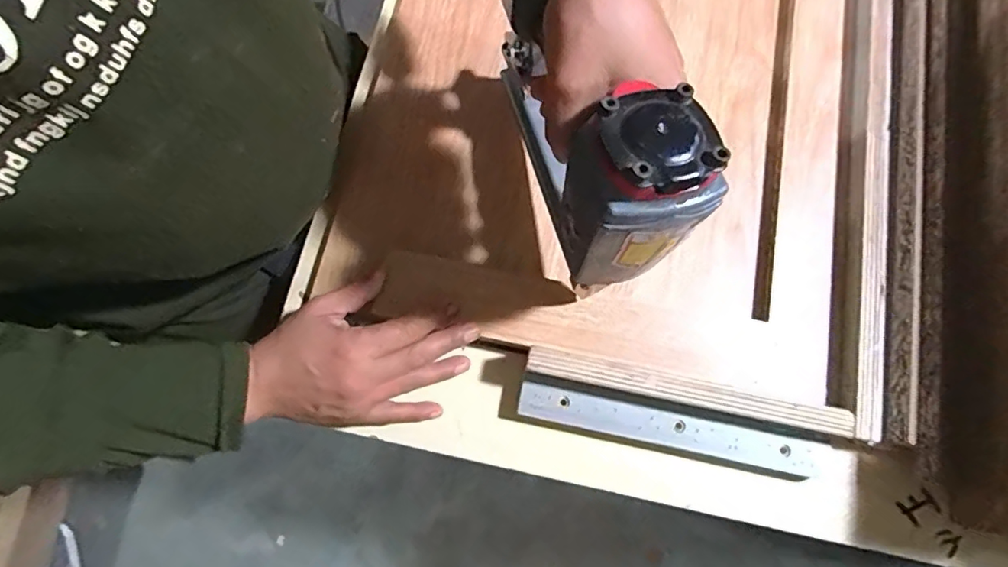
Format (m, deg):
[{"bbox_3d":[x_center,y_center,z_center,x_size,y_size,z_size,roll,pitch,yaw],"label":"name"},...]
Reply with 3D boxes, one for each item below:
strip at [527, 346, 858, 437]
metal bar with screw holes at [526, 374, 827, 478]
[{"bbox_3d":[0.124,0.075,0.366,0.215,0.024,0.020,11,76,3],"label":"strip"},{"bbox_3d":[0.119,0.101,0.375,0.214,0.007,0.032,12,76,3],"label":"metal bar with screw holes"}]

